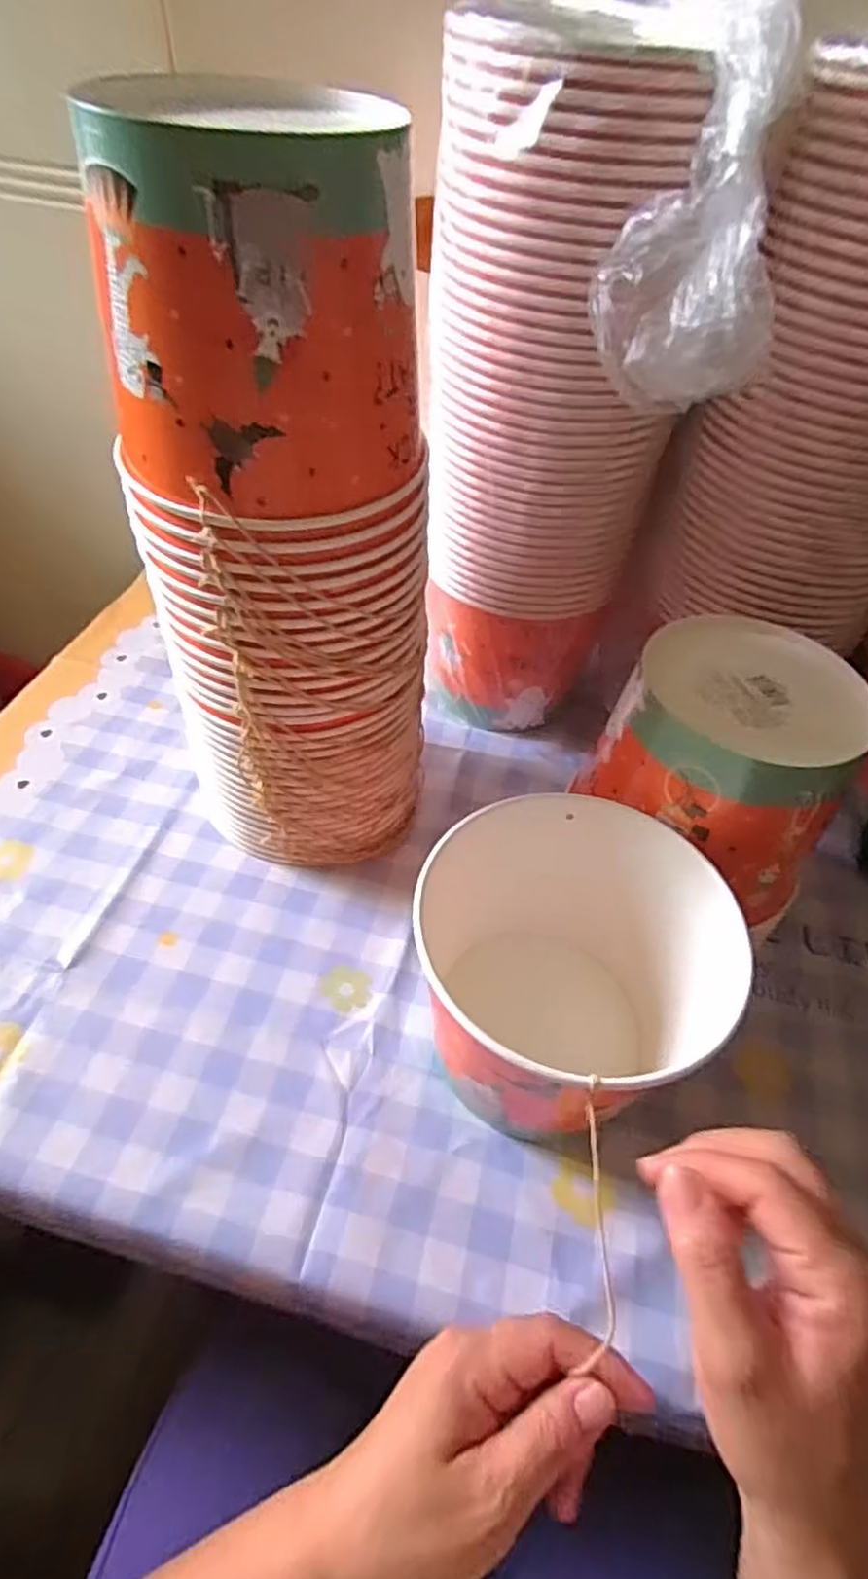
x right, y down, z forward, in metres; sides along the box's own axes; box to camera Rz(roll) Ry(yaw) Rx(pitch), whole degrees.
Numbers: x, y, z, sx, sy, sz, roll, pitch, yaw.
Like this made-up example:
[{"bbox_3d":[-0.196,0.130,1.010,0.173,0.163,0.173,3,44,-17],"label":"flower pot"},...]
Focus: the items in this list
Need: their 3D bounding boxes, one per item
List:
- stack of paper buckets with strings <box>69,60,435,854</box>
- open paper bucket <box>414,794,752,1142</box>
[{"bbox_3d":[-0.084,-0.117,0.409,0.130,0.400,0.142,34,54,24],"label":"stack of paper buckets with strings"},{"bbox_3d":[0.074,0.102,0.403,0.144,0.133,0.150,2,48,-2],"label":"open paper bucket"}]

